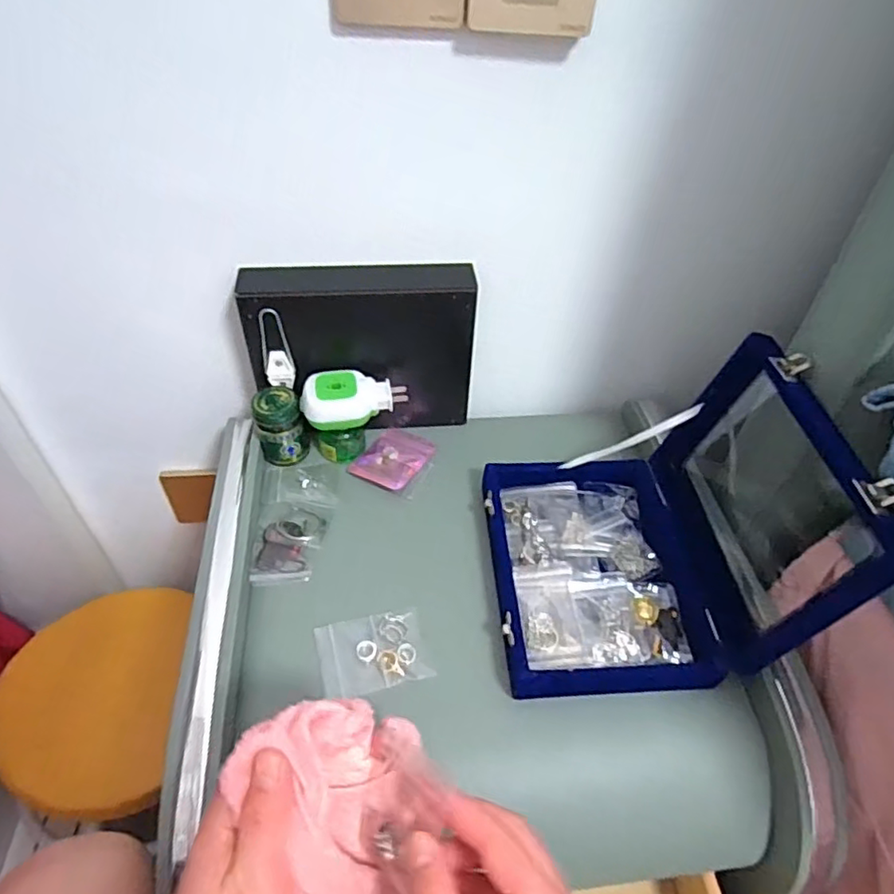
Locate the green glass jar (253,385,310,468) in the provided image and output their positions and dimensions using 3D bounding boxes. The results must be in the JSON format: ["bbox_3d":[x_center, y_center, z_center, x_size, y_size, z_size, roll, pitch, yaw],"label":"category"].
[{"bbox_3d":[-0.155,-0.020,0.570,0.043,0.065,0.038,-9,46,-14],"label":"green glass jar"}]

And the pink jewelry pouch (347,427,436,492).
[{"bbox_3d":[-0.050,0.010,0.590,0.060,0.005,0.079,21,47,16],"label":"pink jewelry pouch"}]

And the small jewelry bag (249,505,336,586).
[{"bbox_3d":[-0.133,0.082,0.519,0.057,0.007,0.078,2,45,-3],"label":"small jewelry bag"}]

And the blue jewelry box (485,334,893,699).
[{"bbox_3d":[0.149,0.044,0.451,0.208,0.170,0.204,-1,45,-6],"label":"blue jewelry box"}]

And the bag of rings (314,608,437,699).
[{"bbox_3d":[-0.056,0.153,0.457,0.078,0.010,0.058,-9,46,-13],"label":"bag of rings"}]

